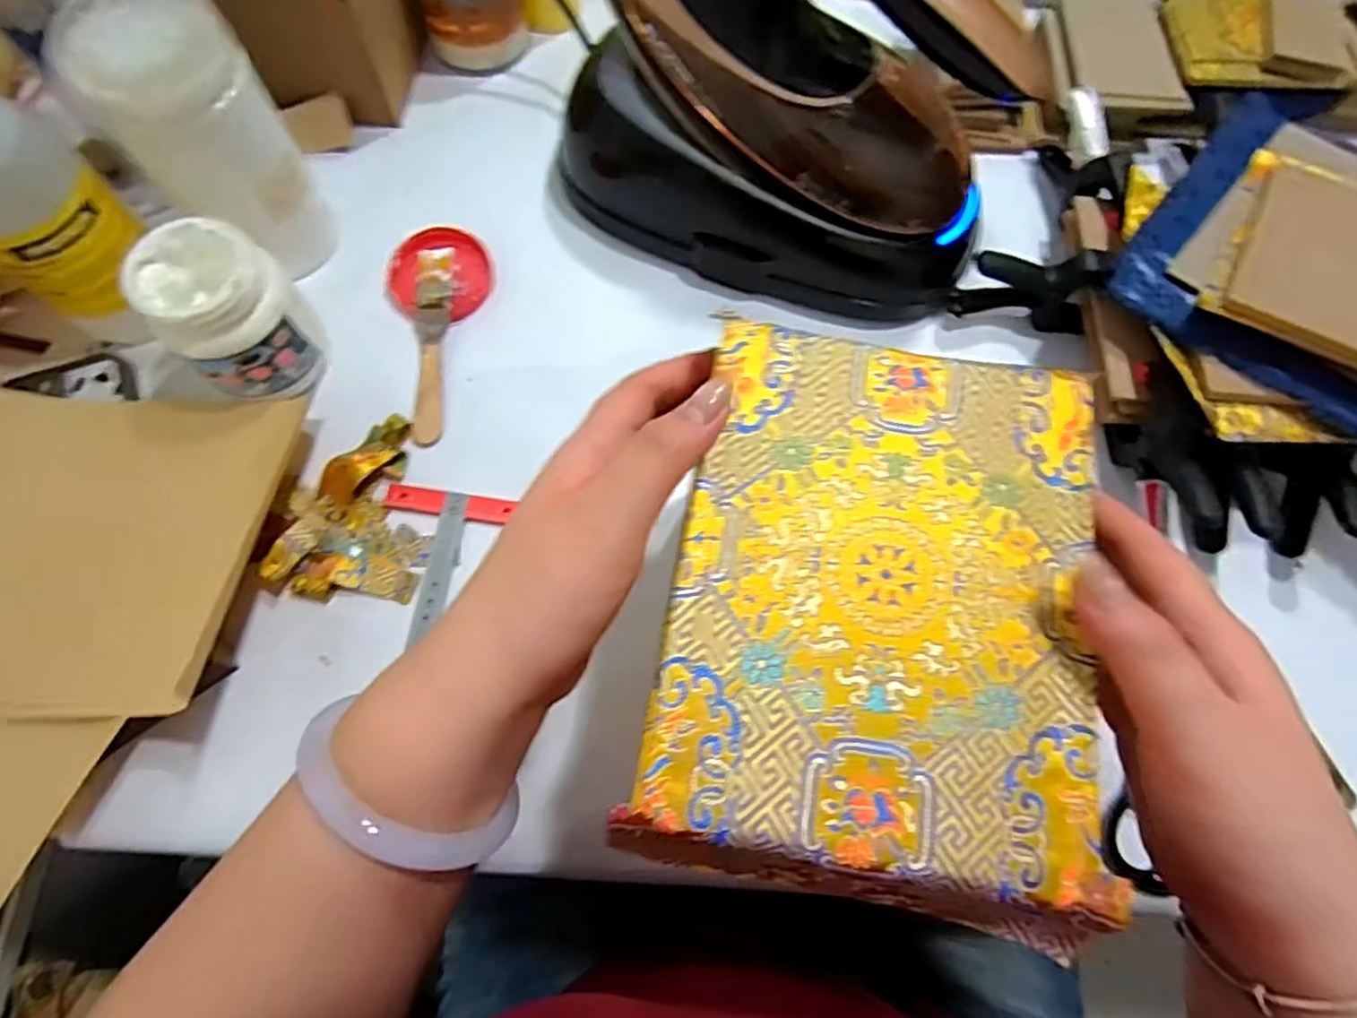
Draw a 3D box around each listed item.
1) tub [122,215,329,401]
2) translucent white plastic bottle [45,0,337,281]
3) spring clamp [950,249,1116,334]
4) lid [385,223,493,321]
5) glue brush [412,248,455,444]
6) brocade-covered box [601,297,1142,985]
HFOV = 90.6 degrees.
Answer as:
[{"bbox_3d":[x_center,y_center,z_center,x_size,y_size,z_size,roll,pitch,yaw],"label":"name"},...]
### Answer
[{"bbox_3d":[-0.265,-0.113,0.407,0.077,0.091,0.076,44,75,12],"label":"tub"},{"bbox_3d":[-0.283,-0.219,0.418,0.085,0.156,0.083,-38,77,-14],"label":"translucent white plastic bottle"},{"bbox_3d":[0.238,-0.150,0.451,0.085,0.058,0.023,13,71,2],"label":"spring clamp"},{"bbox_3d":[-0.167,-0.166,0.471,0.071,0.011,0.075,1,74,-2],"label":"lid"},{"bbox_3d":[-0.164,-0.111,0.450,0.023,0.005,0.141,1,78,-18],"label":"glue brush"},{"bbox_3d":[0.073,0.034,0.243,0.146,0.030,0.193,13,71,2],"label":"brocade-covered box"}]

